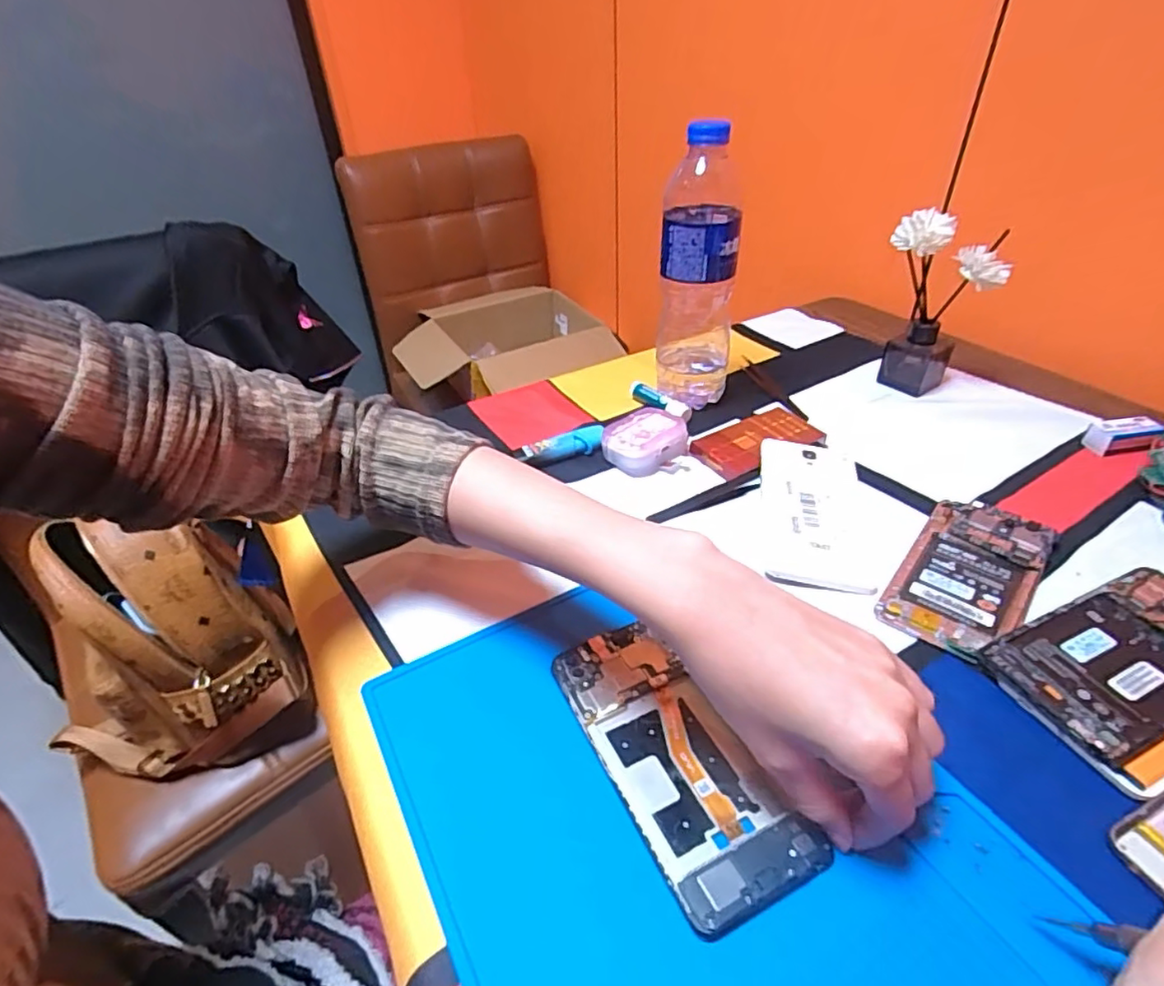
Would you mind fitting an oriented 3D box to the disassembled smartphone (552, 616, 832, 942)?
[{"bbox_3d":[0.043,0.127,0.303,0.064,0.007,0.150,-19,41,-21],"label":"disassembled smartphone"}]

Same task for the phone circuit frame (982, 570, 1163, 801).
[{"bbox_3d":[0.299,0.093,0.328,0.145,0.014,0.084,-17,40,-18],"label":"phone circuit frame"}]

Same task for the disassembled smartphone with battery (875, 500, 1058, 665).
[{"bbox_3d":[0.246,0.049,0.392,0.070,0.009,0.140,26,46,31],"label":"disassembled smartphone with battery"}]

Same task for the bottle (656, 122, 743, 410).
[{"bbox_3d":[0.099,-0.182,0.531,0.065,0.222,0.062,4,38,8],"label":"bottle"}]

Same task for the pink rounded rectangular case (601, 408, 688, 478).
[{"bbox_3d":[0.050,-0.042,0.508,0.065,0.031,0.055,-30,46,-31],"label":"pink rounded rectangular case"}]

